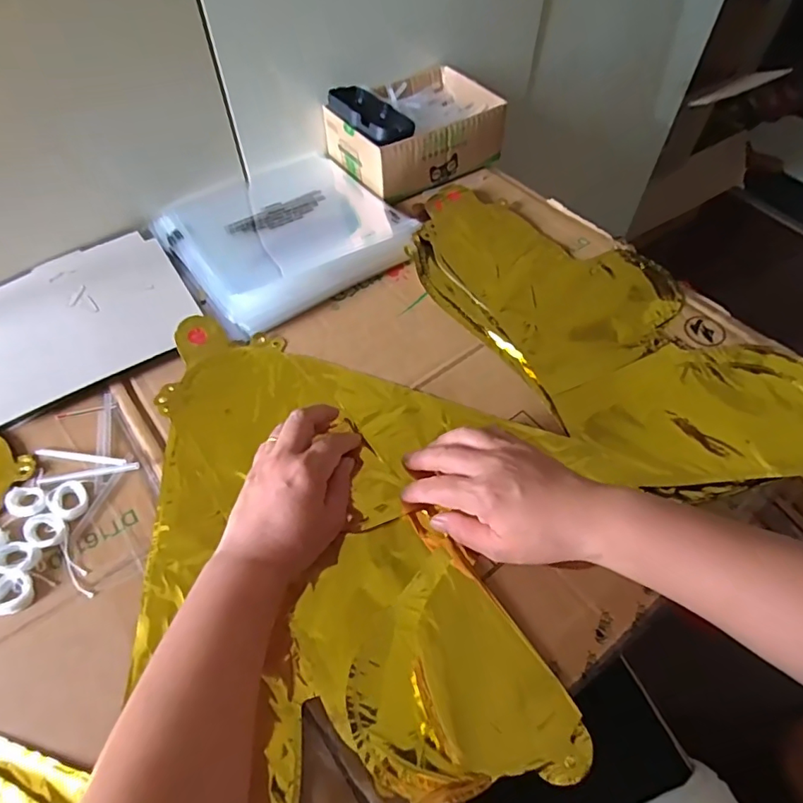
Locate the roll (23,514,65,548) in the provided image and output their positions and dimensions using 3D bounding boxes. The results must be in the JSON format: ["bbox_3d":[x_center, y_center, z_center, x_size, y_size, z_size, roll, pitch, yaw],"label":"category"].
[{"bbox_3d":[-0.262,0.093,0.386,0.028,0.004,0.023,36,63,22],"label":"roll"}]

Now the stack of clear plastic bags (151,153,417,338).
[{"bbox_3d":[-0.126,-0.186,0.573,0.236,0.031,0.220,-30,60,-18],"label":"stack of clear plastic bags"}]

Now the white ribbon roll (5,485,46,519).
[{"bbox_3d":[-0.286,0.076,0.401,0.032,0.004,0.024,16,57,11],"label":"white ribbon roll"}]

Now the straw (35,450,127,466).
[{"bbox_3d":[-0.259,0.045,0.426,0.078,0.005,0.007,7,53,5],"label":"straw"}]

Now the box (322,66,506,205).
[{"bbox_3d":[0.018,-0.334,0.645,0.190,0.079,0.133,-32,61,-20],"label":"box"}]

